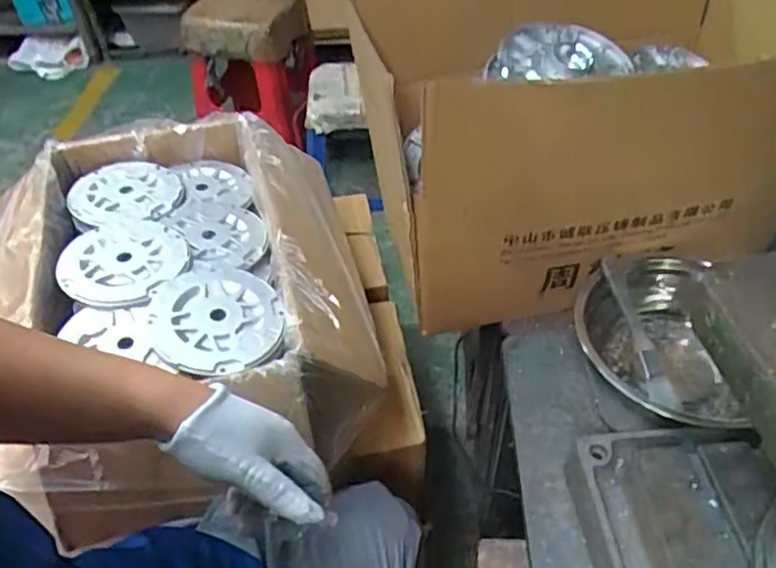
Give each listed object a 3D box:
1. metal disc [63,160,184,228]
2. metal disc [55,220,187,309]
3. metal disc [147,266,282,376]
[{"bbox_3d":[-0.342,-0.114,0.855,0.130,0.019,0.130,-1,45,1],"label":"metal disc"},{"bbox_3d":[-0.296,-0.028,0.748,0.127,0.020,0.137,7,46,10],"label":"metal disc"},{"bbox_3d":[-0.180,0.032,0.695,0.132,0.019,0.131,-1,45,1],"label":"metal disc"}]

